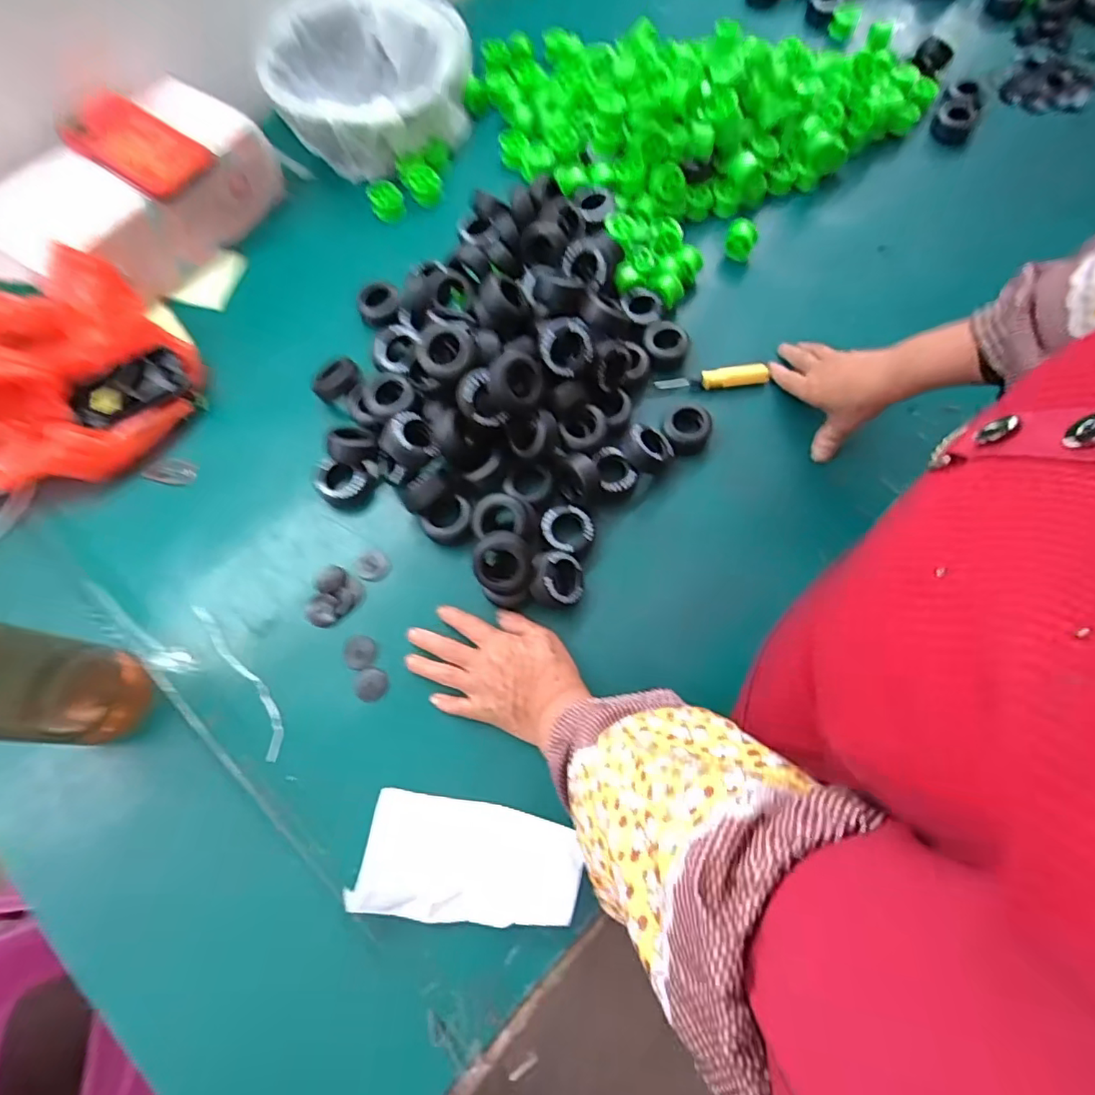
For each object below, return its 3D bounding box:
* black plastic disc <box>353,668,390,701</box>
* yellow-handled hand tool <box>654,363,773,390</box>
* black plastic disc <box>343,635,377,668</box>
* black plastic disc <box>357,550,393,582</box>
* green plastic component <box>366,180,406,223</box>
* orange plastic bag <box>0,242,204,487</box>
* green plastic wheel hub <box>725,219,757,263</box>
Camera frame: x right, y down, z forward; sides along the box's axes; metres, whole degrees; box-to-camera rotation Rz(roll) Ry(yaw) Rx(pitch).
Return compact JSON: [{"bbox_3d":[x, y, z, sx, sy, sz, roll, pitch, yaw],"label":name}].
[{"bbox_3d":[-0.150,0.116,0.471,0.027,0.005,0.027,0,71,1],"label":"black plastic disc"},{"bbox_3d":[0.170,-0.176,0.575,0.114,0.015,0.017,-6,71,-1],"label":"yellow-handled hand tool"},{"bbox_3d":[-0.163,0.090,0.481,0.026,0.004,0.027,0,71,1],"label":"black plastic disc"},{"bbox_3d":[-0.160,0.016,0.511,0.030,0.004,0.029,0,71,1],"label":"black plastic disc"},{"bbox_3d":[-0.192,-0.414,0.664,0.038,0.035,0.025,-25,72,-7],"label":"green plastic component"},{"bbox_3d":[-0.501,-0.164,0.511,0.285,0.113,0.199,-9,71,-2],"label":"orange plastic bag"},{"bbox_3d":[0.219,-0.351,0.626,0.032,0.043,0.024,20,72,8],"label":"green plastic wheel hub"}]

